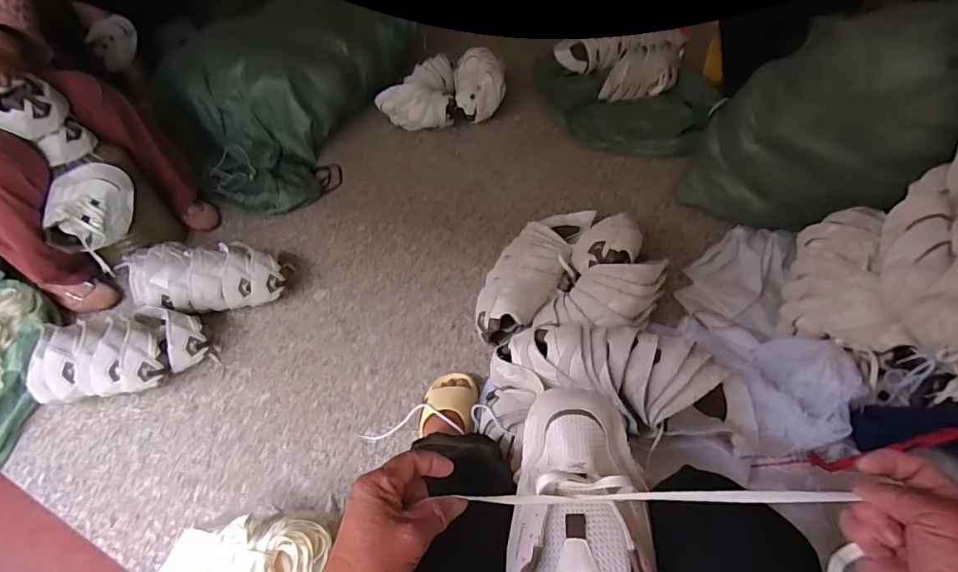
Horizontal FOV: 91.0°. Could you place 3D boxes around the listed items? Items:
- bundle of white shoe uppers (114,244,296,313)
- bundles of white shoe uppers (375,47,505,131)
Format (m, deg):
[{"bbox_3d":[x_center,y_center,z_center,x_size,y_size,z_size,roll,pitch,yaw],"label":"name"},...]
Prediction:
[{"bbox_3d":[-0.671,-0.018,1.166,0.380,0.146,0.185,-5,49,3],"label":"bundle of white shoe uppers"},{"bbox_3d":[-0.133,-0.686,1.675,0.453,0.153,0.290,-14,49,-5],"label":"bundles of white shoe uppers"}]

